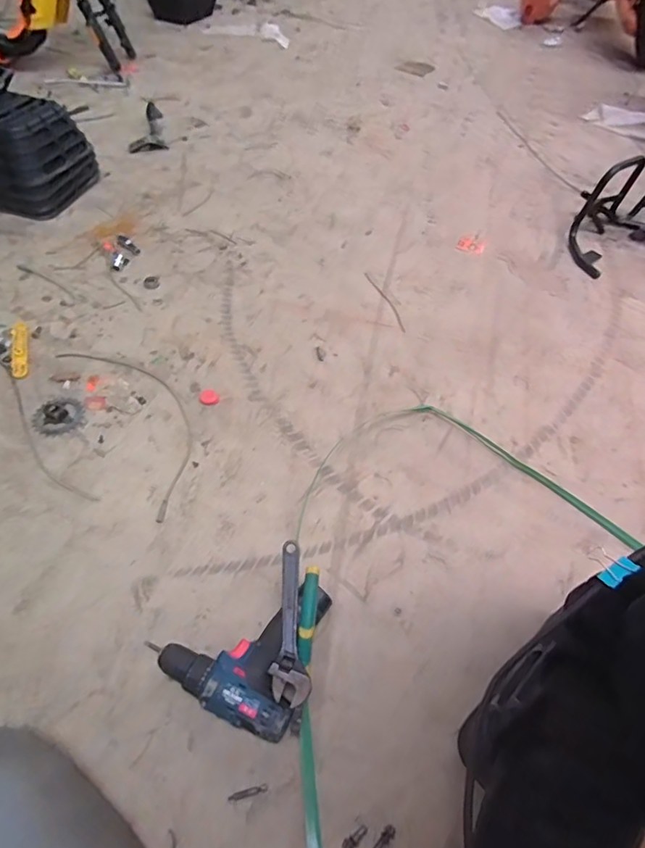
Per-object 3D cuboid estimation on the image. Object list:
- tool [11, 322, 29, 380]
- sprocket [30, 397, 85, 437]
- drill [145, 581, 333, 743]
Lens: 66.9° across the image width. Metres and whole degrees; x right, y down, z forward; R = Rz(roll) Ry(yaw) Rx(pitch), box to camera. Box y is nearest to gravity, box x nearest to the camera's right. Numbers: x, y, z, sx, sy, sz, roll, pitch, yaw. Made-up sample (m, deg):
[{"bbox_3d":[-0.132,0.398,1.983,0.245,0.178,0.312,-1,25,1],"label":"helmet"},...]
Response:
[{"bbox_3d":[-0.601,-0.150,0.968,0.028,0.008,0.157,-14,56,-15],"label":"tool"},{"bbox_3d":[-0.475,-0.017,0.875,0.081,0.014,0.083,2,54,-3],"label":"sprocket"},{"bbox_3d":[-0.107,0.284,0.649,0.194,0.068,0.177,22,55,11],"label":"drill"}]

